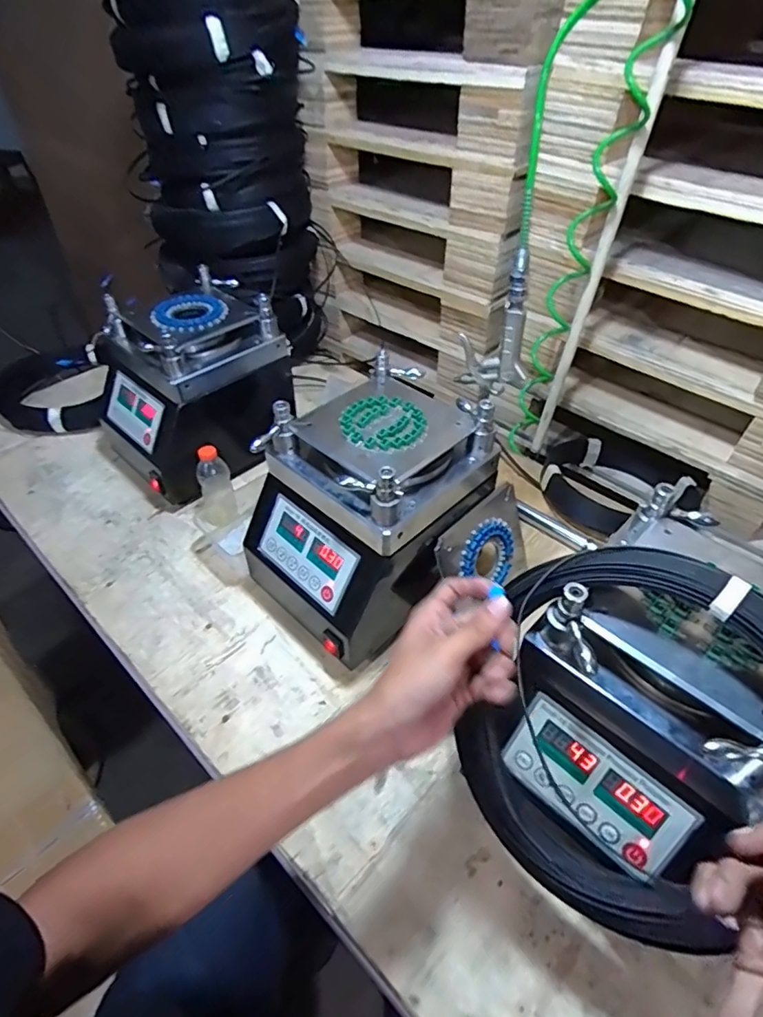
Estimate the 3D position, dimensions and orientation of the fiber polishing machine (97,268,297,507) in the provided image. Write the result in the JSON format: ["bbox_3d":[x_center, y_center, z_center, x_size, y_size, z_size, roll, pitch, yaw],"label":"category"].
[{"bbox_3d":[-0.323,-0.212,0.966,0.318,0.297,0.243,-32,53,-27],"label":"fiber polishing machine"}]

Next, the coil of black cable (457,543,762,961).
[{"bbox_3d":[0.188,0.174,0.438,0.258,0.285,0.043,34,20,37],"label":"coil of black cable"}]

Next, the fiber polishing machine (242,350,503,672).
[{"bbox_3d":[-0.018,0.004,0.727,0.273,0.287,0.218,-33,53,-28],"label":"fiber polishing machine"}]

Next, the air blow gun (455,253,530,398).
[{"bbox_3d":[0.141,-0.225,0.662,0.089,0.170,0.047,8,46,9],"label":"air blow gun"}]

